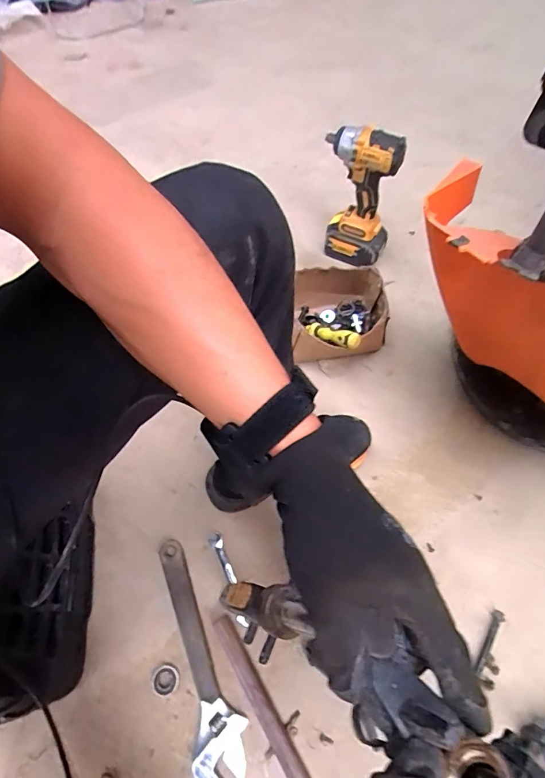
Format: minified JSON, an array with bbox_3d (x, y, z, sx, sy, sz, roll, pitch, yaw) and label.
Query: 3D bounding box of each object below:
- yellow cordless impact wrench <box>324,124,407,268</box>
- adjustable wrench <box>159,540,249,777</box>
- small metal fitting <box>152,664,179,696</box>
[{"bbox_3d":[0.170,-0.372,0.844,0.147,0.262,0.078,19,62,10],"label":"yellow cordless impact wrench"},{"bbox_3d":[-0.100,0.352,0.569,0.065,0.015,0.292,-16,62,-9],"label":"adjustable wrench"},{"bbox_3d":[-0.142,0.387,0.561,0.034,0.007,0.034,0,61,0],"label":"small metal fitting"}]

